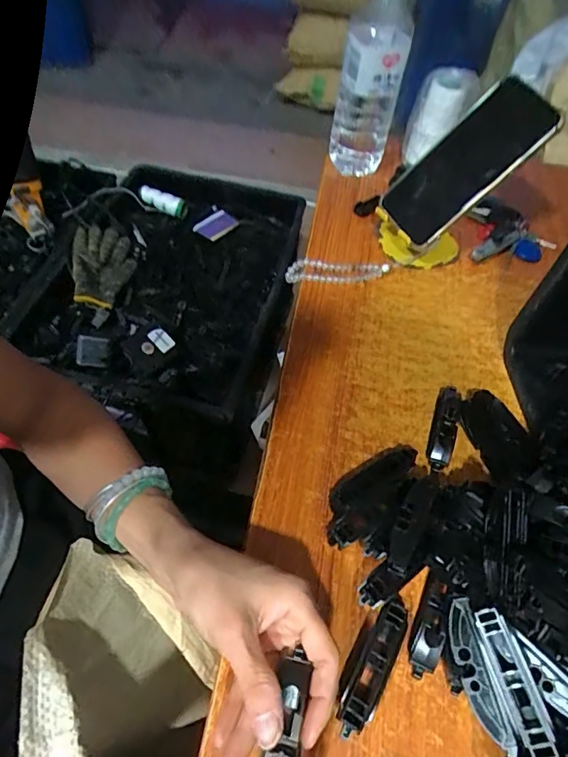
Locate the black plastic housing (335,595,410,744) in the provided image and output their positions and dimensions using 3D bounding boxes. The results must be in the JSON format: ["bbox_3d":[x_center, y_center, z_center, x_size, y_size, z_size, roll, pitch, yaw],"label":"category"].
[{"bbox_3d":[0.055,0.178,0.292,0.023,0.021,0.078,28,57,14],"label":"black plastic housing"}]

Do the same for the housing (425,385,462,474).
[{"bbox_3d":[0.137,0.040,0.399,0.020,0.017,0.078,18,55,8],"label":"housing"}]

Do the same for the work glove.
[{"bbox_3d":[-0.356,-0.220,0.924,0.109,0.057,0.190,-6,56,-9],"label":"work glove"}]

